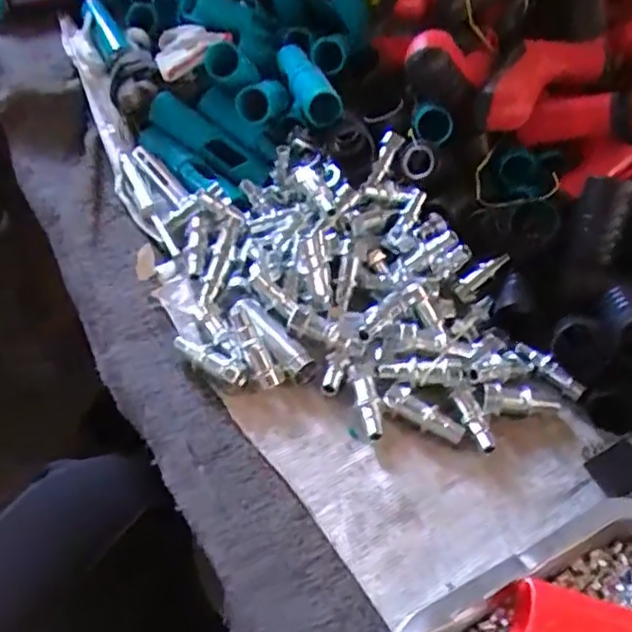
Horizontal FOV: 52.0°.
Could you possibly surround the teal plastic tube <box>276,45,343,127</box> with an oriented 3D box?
[{"bbox_3d":[-0.007,-0.201,0.553,0.031,0.032,0.097,-9,48,-15],"label":"teal plastic tube"}]

